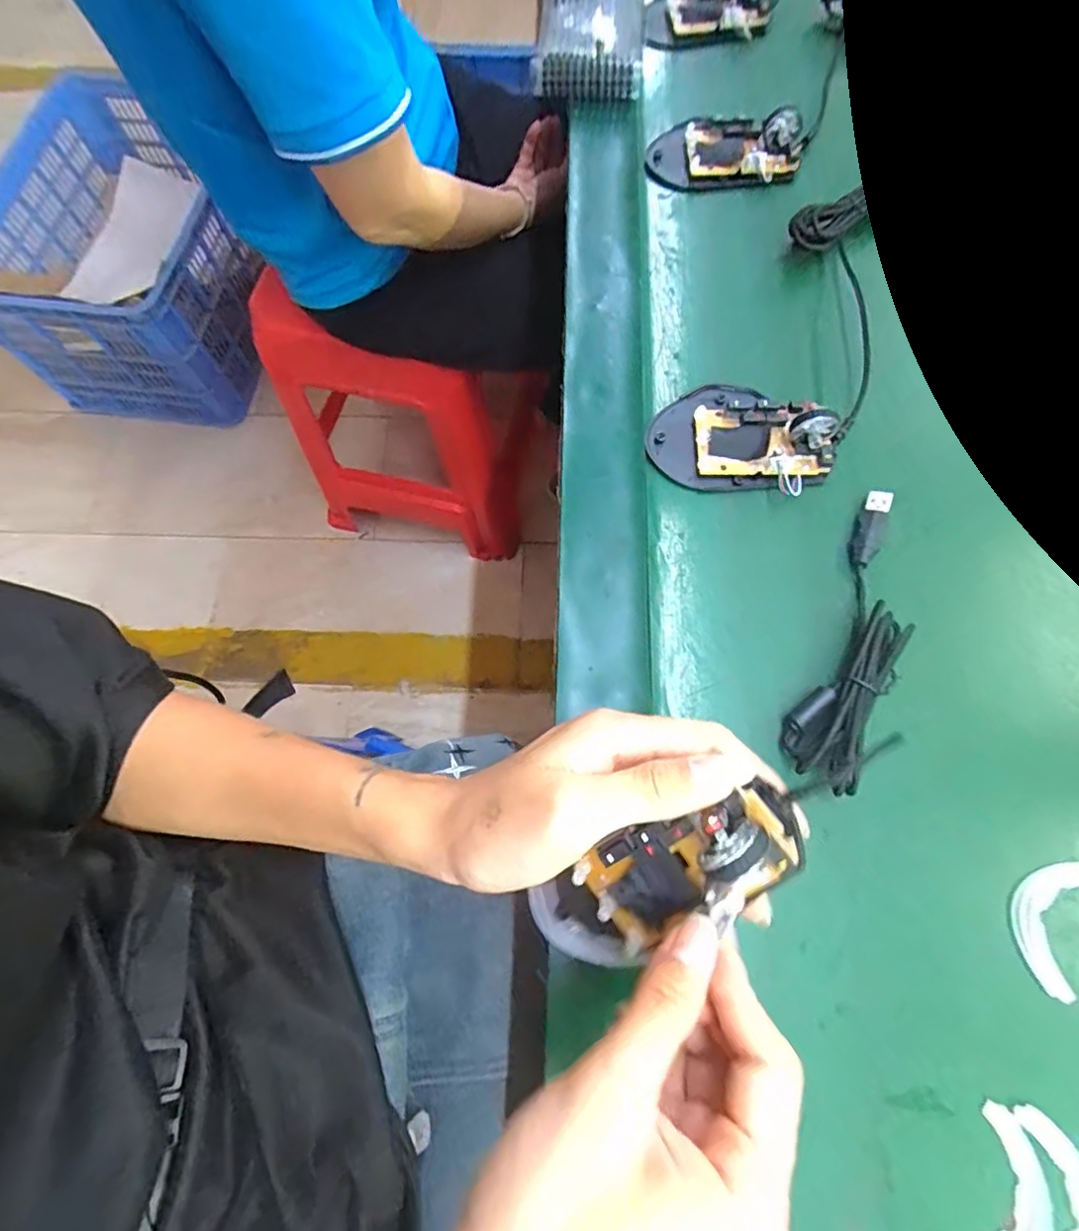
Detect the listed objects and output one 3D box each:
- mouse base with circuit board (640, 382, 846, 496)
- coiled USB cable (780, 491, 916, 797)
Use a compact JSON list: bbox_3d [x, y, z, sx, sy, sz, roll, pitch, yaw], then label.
[{"bbox_3d":[0.121,-0.113,0.336,0.104,0.031,0.072,7,72,3],"label":"mouse base with circuit board"},{"bbox_3d":[0.171,0.010,0.300,0.040,0.022,0.167,25,74,8],"label":"coiled USB cable"}]

